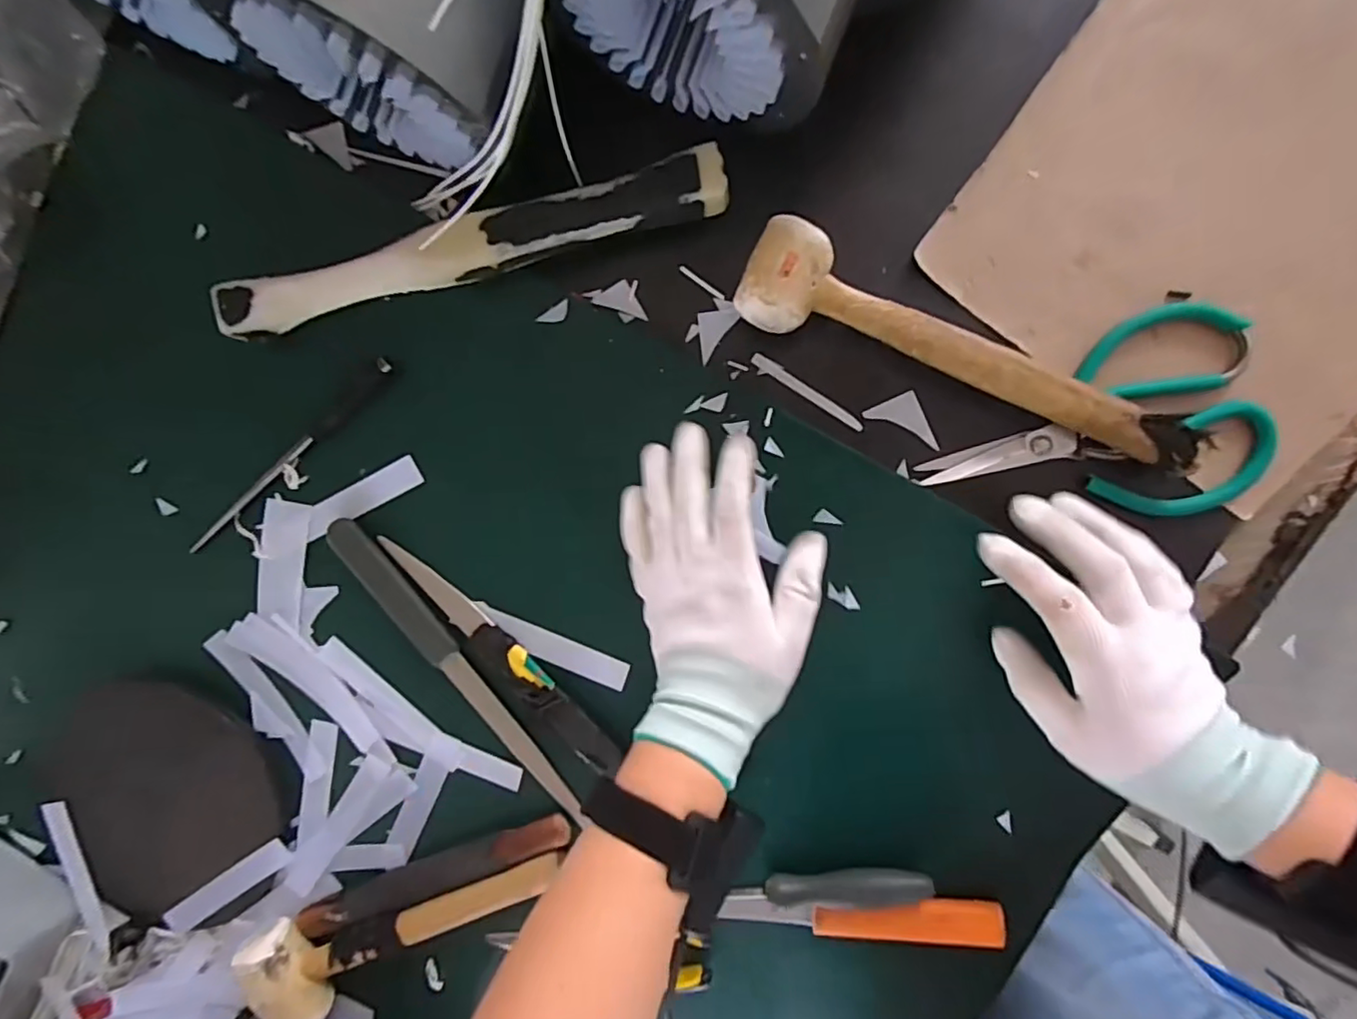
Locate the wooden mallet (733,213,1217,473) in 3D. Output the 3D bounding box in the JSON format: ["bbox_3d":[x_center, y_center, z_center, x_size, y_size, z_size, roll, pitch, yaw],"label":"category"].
[{"bbox_3d":[0.163,-0.094,0.341,0.259,0.039,0.059,20,98,4],"label":"wooden mallet"}]

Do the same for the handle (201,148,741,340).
[{"bbox_3d":[-0.127,-0.157,0.366,0.314,0.032,0.033,-13,95,7],"label":"handle"}]

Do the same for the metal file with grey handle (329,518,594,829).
[{"bbox_3d":[-0.152,0.110,0.411,0.027,0.009,0.253,-40,91,9],"label":"metal file with grey handle"}]

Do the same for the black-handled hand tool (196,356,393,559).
[{"bbox_3d":[-0.265,-0.034,0.404,0.199,0.010,0.016,-36,91,9],"label":"black-handled hand tool"}]

